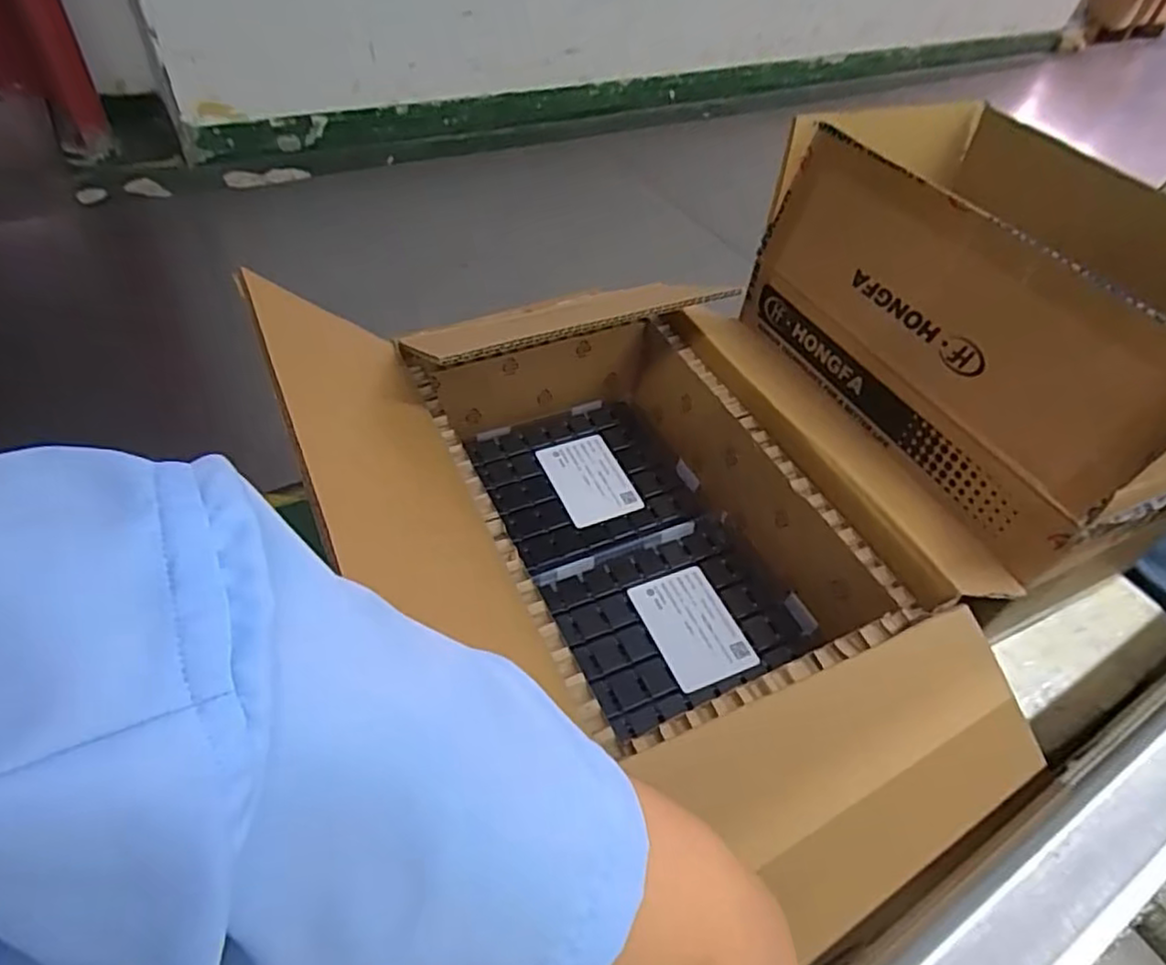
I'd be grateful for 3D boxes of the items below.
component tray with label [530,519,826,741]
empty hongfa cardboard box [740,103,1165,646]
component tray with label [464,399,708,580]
[{"bbox_3d":[0.078,0.106,0.571,0.191,0.018,0.156,-17,52,-21],"label":"component tray with label"},{"bbox_3d":[0.386,-0.150,0.619,0.275,0.238,0.396,-13,51,-19],"label":"empty hongfa cardboard box"},{"bbox_3d":[0.003,-0.006,0.663,0.189,0.024,0.175,-15,52,-20],"label":"component tray with label"}]

